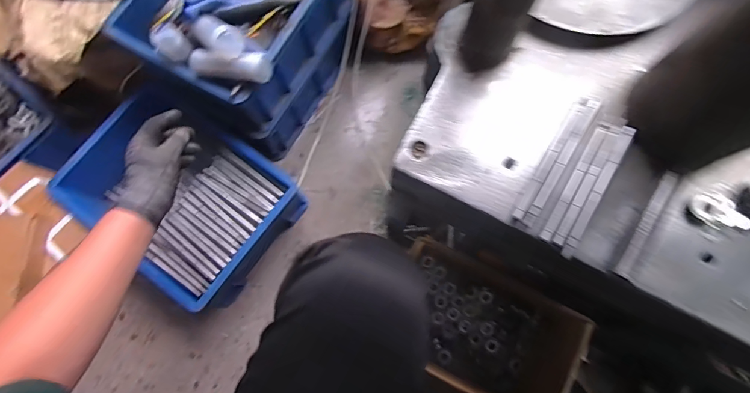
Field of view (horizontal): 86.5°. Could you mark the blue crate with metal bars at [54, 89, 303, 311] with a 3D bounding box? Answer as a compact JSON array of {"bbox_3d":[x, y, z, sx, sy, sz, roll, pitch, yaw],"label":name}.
[{"bbox_3d":[-0.386,0.007,0.823,0.383,0.153,0.281,36,80,9],"label":"blue crate with metal bars"}]

